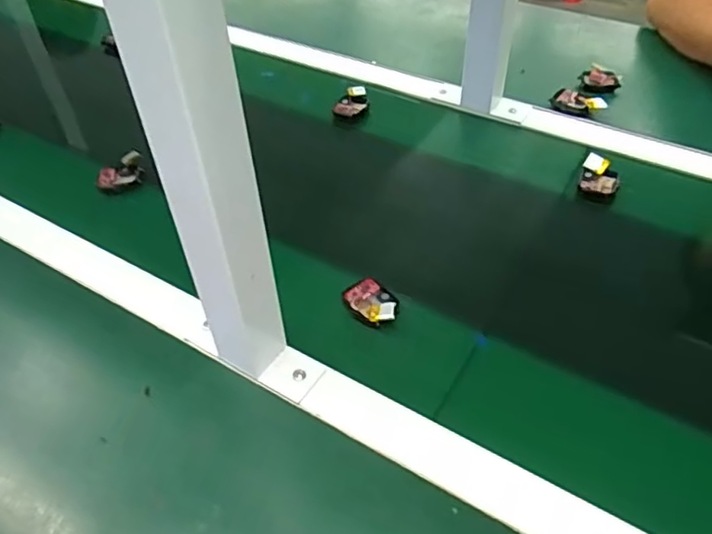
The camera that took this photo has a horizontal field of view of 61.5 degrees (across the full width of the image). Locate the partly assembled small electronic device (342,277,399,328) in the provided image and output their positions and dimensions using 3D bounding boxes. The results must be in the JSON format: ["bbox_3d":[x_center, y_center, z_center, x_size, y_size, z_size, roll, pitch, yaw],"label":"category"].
[{"bbox_3d":[0.015,0.030,0.514,0.035,0.012,0.052,-32,54,-32],"label":"partly assembled small electronic device"}]

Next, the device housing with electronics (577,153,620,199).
[{"bbox_3d":[0.254,-0.094,0.622,0.038,0.019,0.048,17,44,13],"label":"device housing with electronics"}]

